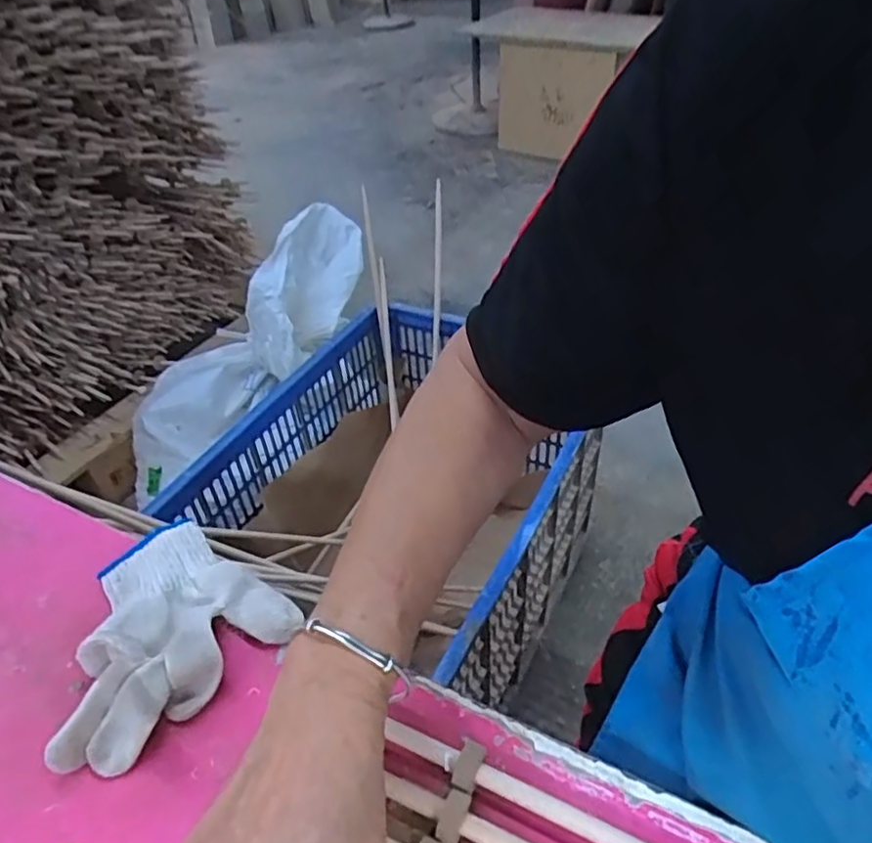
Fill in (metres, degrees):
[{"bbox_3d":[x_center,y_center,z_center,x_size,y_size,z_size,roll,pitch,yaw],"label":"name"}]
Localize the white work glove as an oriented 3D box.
[{"bbox_3d":[-0.183,0.124,0.416,0.149,0.044,0.132,-34,49,-28],"label":"white work glove"}]

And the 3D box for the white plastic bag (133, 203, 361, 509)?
[{"bbox_3d":[-0.397,-0.153,1.343,0.690,0.200,0.243,-48,51,1],"label":"white plastic bag"}]

